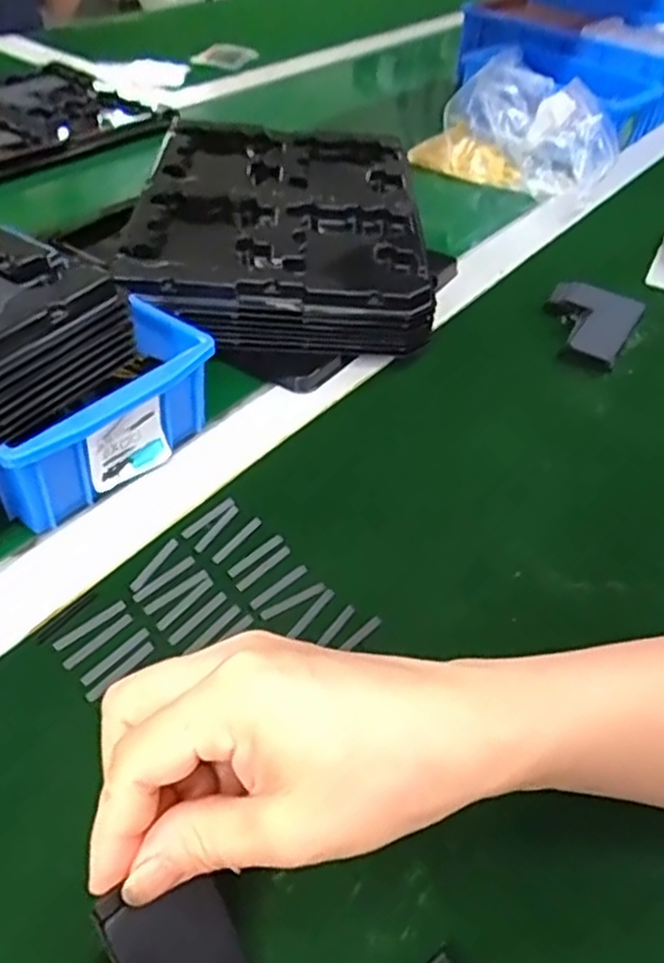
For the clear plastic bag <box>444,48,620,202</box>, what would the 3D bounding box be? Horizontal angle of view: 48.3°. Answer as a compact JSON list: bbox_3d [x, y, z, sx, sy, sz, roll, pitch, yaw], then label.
[{"bbox_3d":[0.214,-0.385,0.797,0.141,0.078,0.214,-4,45,-10],"label":"clear plastic bag"}]

